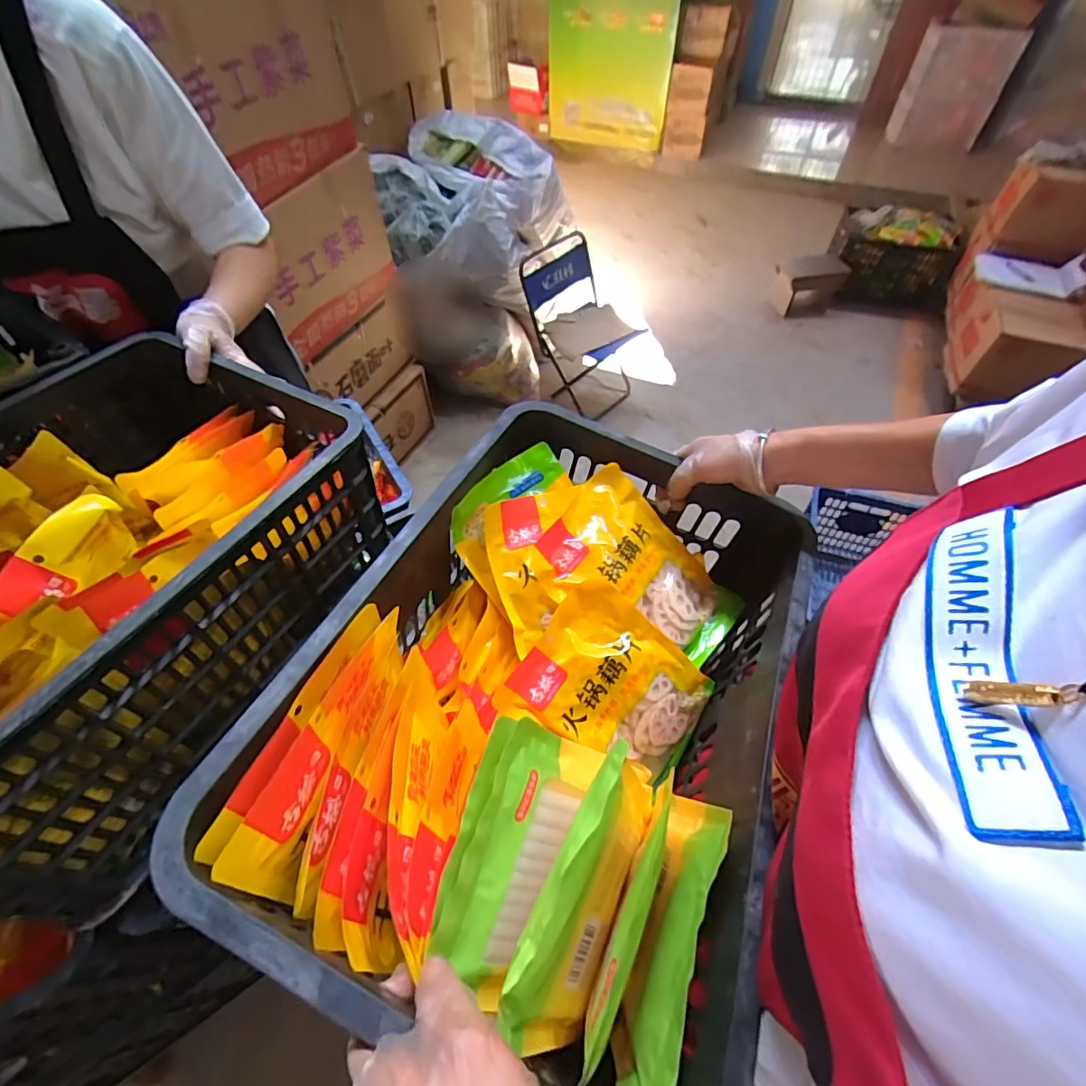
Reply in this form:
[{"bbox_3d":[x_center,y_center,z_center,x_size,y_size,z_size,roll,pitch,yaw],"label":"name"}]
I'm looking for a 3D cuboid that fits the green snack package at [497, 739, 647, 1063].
[{"bbox_3d":[0.033,0.228,0.332,0.014,0.141,0.157,14,55,30],"label":"green snack package"}]

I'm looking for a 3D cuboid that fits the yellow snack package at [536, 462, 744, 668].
[{"bbox_3d":[0.102,0.030,0.517,0.210,0.033,0.141,37,66,-7],"label":"yellow snack package"}]

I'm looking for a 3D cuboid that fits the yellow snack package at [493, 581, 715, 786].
[{"bbox_3d":[0.075,0.129,0.481,0.184,0.026,0.118,38,77,-8],"label":"yellow snack package"}]

